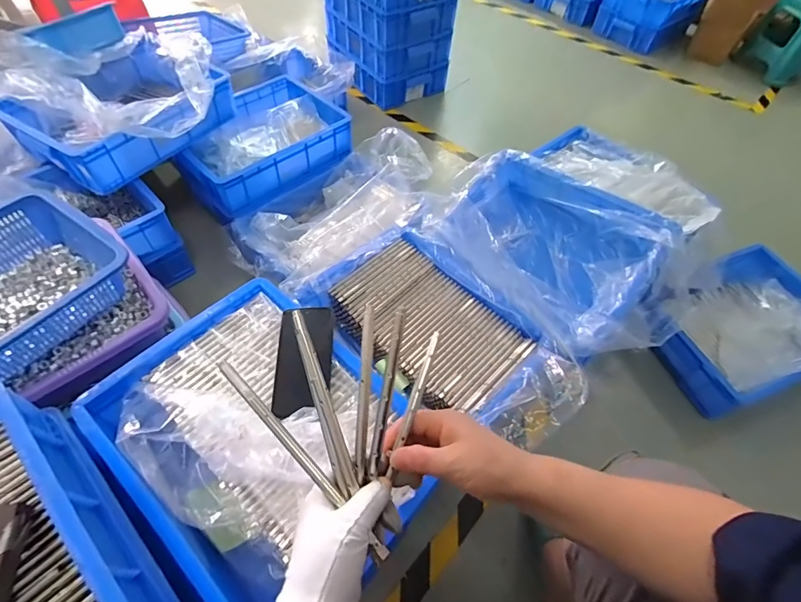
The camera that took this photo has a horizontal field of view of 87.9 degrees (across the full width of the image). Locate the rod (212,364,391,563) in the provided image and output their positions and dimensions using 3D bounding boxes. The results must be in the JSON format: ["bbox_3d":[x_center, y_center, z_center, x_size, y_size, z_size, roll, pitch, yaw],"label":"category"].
[{"bbox_3d":[-0.082,0.122,0.334,0.201,0.006,0.011,44,63,13],"label":"rod"}]

